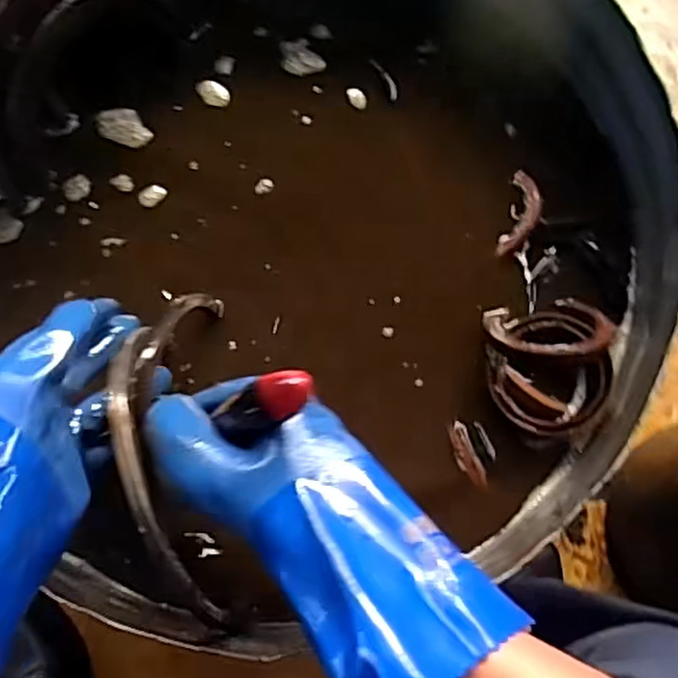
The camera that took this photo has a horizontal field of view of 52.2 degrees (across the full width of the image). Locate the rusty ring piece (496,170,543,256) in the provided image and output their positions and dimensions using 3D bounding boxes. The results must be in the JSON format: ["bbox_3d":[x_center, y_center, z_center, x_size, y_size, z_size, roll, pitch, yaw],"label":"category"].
[{"bbox_3d":[0.144,-0.099,0.539,0.026,0.013,0.075,15,75,1],"label":"rusty ring piece"}]

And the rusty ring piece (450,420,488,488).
[{"bbox_3d":[0.090,0.081,0.486,0.015,0.004,0.048,-18,77,-7],"label":"rusty ring piece"}]

